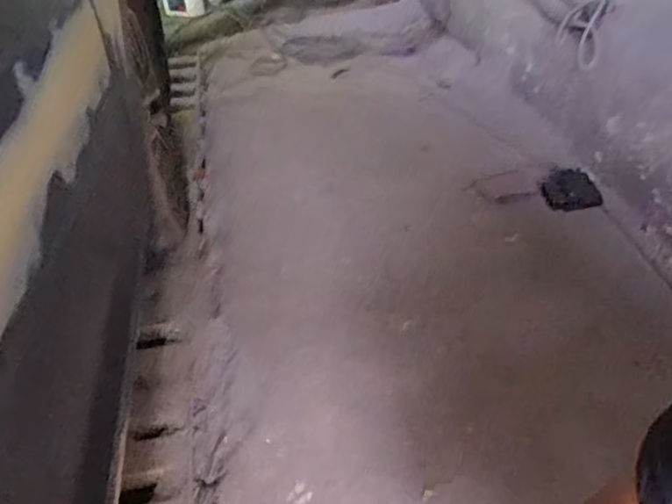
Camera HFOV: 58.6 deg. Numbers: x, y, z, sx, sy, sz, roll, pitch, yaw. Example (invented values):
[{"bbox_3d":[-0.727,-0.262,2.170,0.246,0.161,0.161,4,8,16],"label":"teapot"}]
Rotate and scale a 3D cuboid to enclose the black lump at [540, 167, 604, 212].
[{"bbox_3d":[0.522,-0.149,1.374,0.113,0.029,0.146,-8,38,-6],"label":"black lump"}]

